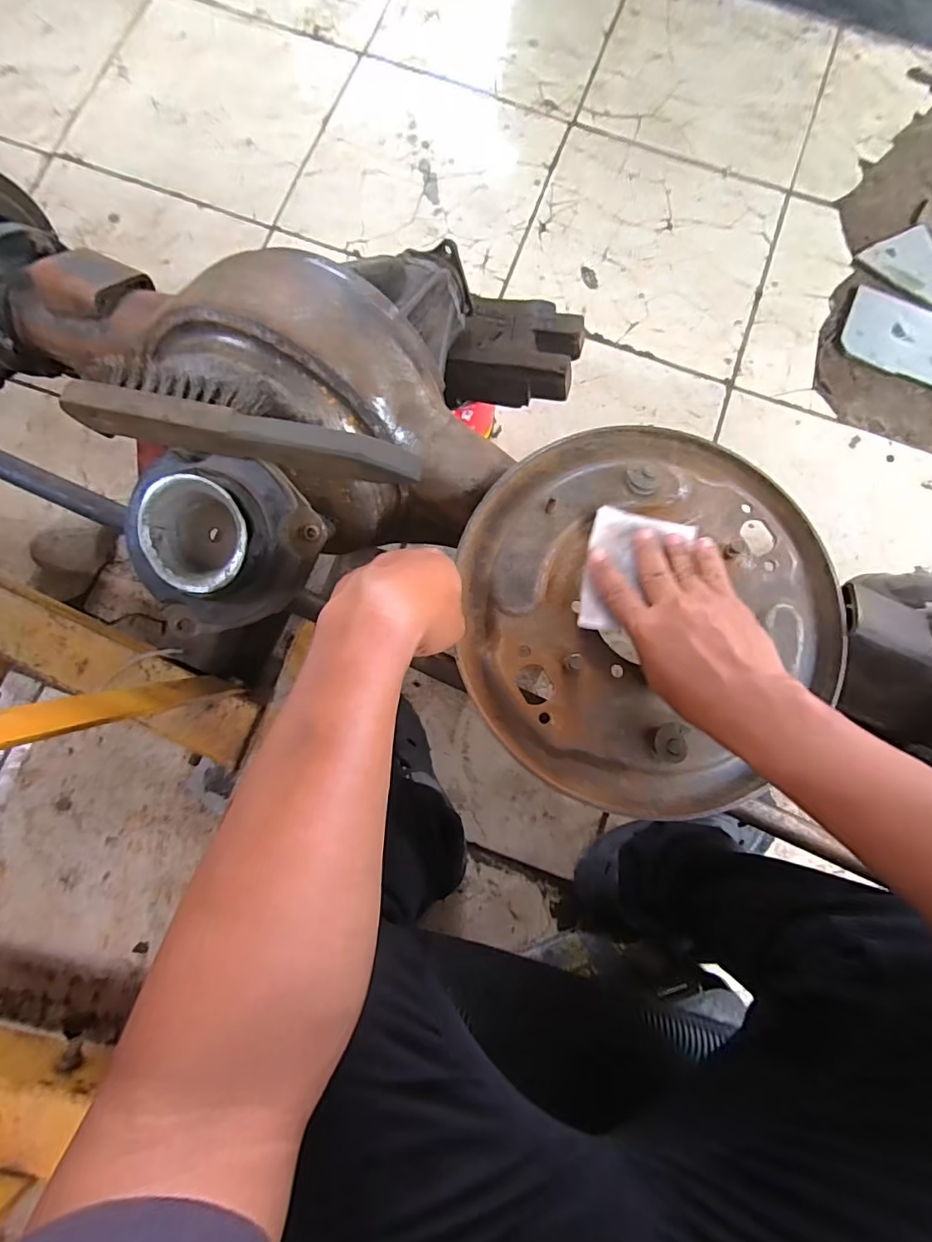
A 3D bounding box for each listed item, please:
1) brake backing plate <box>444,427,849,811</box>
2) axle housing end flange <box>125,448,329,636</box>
[{"bbox_3d":[0.147,-0.010,0.399,0.291,0.047,0.295,0,84,-1],"label":"brake backing plate"},{"bbox_3d":[-0.174,-0.056,0.373,0.134,0.056,0.125,2,84,-1],"label":"axle housing end flange"}]

